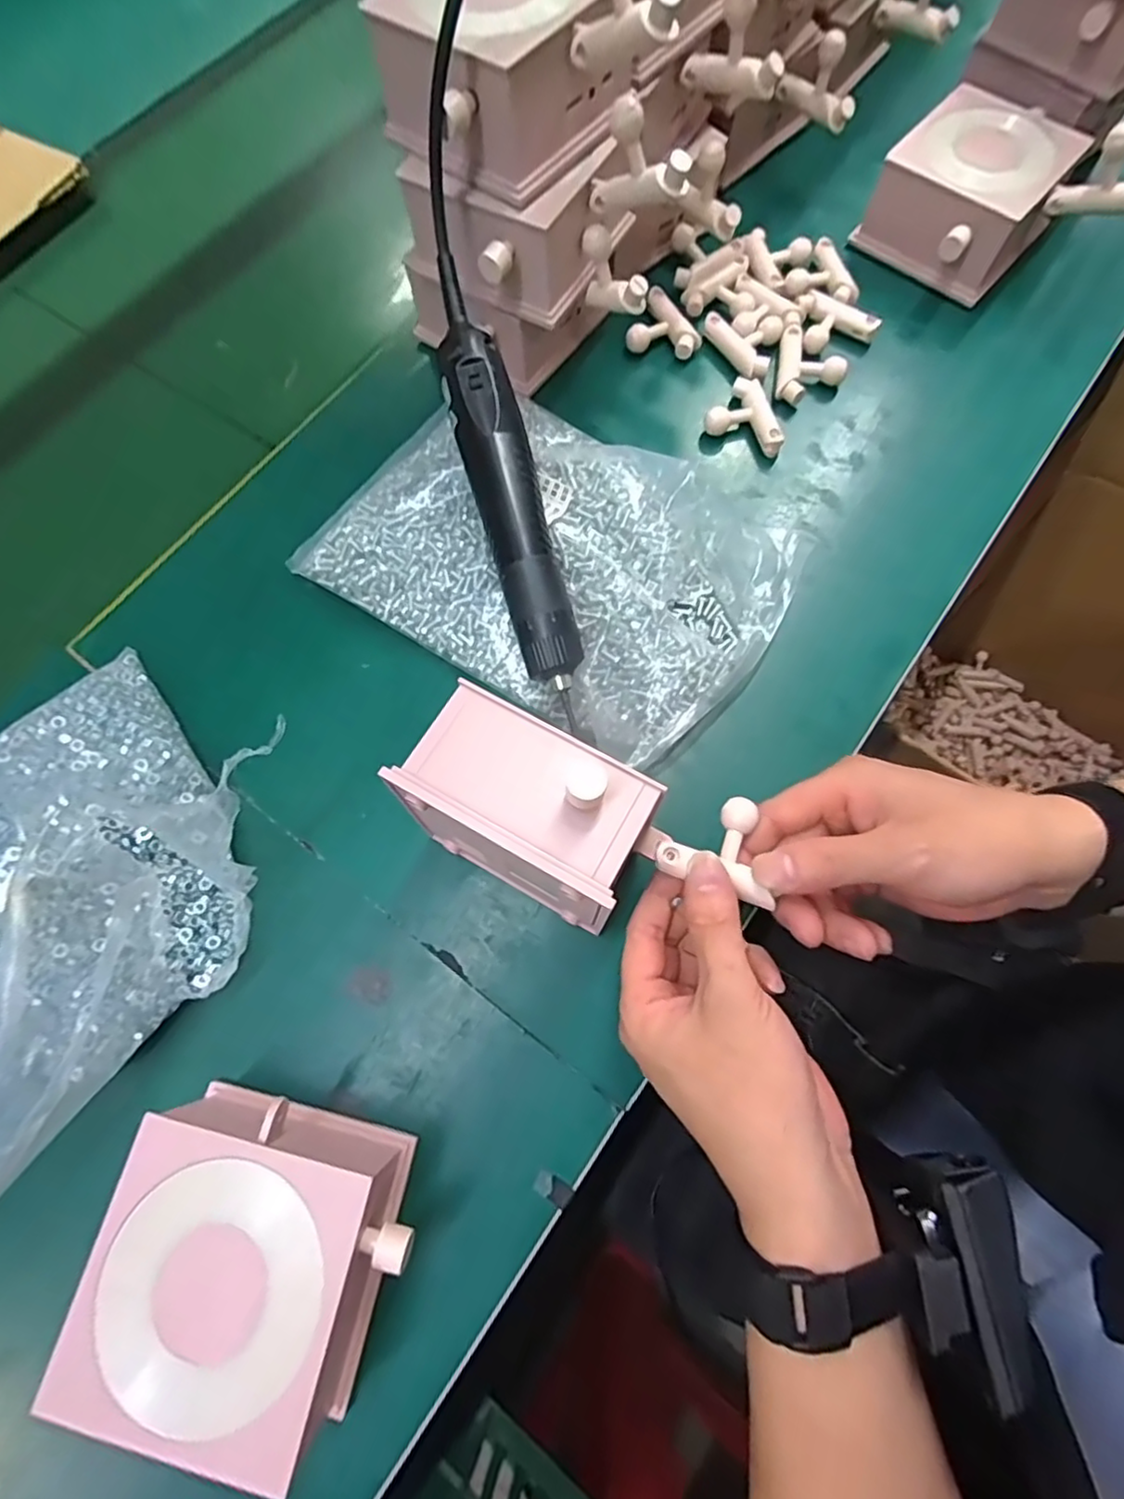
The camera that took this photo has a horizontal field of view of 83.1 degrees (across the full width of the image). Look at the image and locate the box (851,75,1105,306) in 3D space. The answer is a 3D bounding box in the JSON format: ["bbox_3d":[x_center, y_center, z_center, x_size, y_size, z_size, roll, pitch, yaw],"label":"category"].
[{"bbox_3d":[0.291,-0.397,0.457,0.106,0.064,0.119,41,78,14],"label":"box"}]

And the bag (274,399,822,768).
[{"bbox_3d":[-0.002,-0.129,0.390,0.273,0.045,0.191,31,76,10],"label":"bag"}]

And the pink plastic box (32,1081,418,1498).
[{"bbox_3d":[-0.128,0.218,0.273,0.118,0.064,0.110,11,73,6],"label":"pink plastic box"}]

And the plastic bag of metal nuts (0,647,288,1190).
[{"bbox_3d":[-0.253,0.064,0.325,0.188,0.069,0.191,38,77,12],"label":"plastic bag of metal nuts"}]

